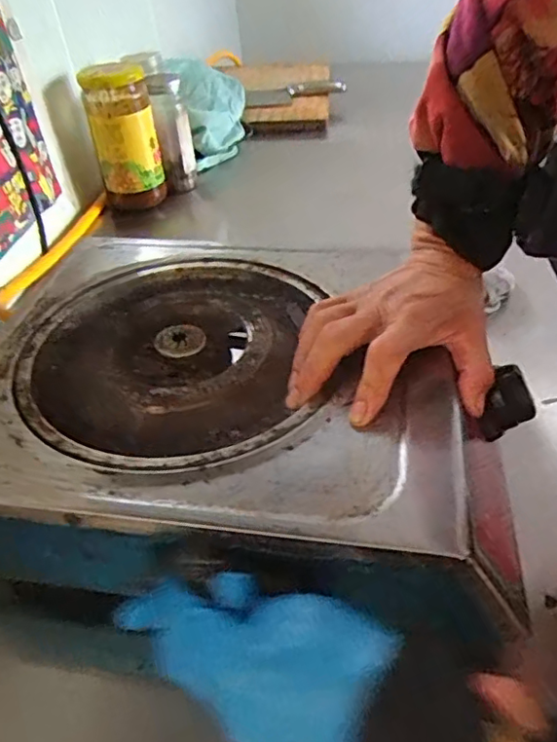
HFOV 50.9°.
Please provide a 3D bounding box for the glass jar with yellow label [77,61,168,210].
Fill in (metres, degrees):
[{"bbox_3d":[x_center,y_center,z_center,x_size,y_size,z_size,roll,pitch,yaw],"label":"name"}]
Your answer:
[{"bbox_3d":[-0.207,-0.320,0.801,0.085,0.170,0.079,-10,40,-8],"label":"glass jar with yellow label"}]

